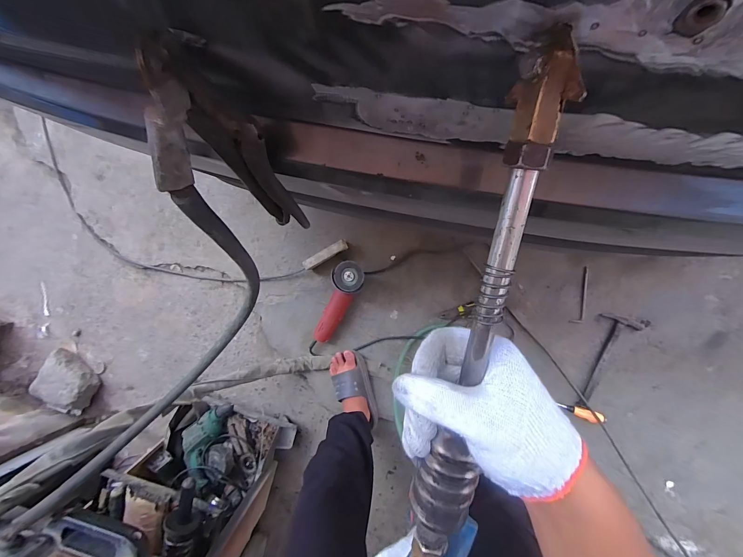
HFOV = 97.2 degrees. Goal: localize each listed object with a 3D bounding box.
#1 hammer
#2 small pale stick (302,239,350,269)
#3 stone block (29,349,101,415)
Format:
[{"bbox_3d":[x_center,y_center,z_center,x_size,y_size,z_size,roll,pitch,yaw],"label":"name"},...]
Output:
[{"bbox_3d":[0.741,0.263,1.016,0.136,0.024,0.313,19,93,6],"label":"hammer"},{"bbox_3d":[-0.152,-0.079,1.107,0.158,0.062,0.037,-30,89,8],"label":"small pale stick"},{"bbox_3d":[-1.120,0.388,1.213,0.201,0.095,0.186,42,95,5],"label":"stone block"}]

